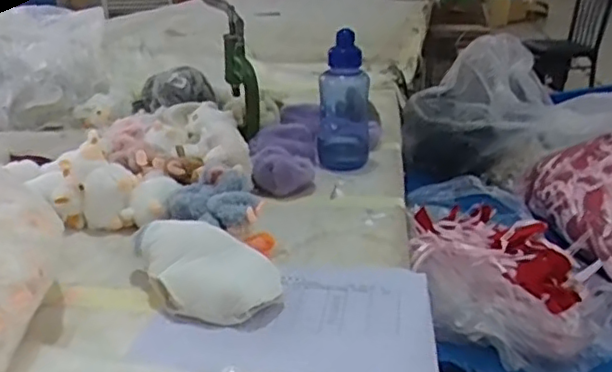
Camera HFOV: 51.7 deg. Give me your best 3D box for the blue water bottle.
[{"bbox_3d":[0.070,-0.142,1.106,0.091,0.234,0.093,3,22,6],"label":"blue water bottle"}]

